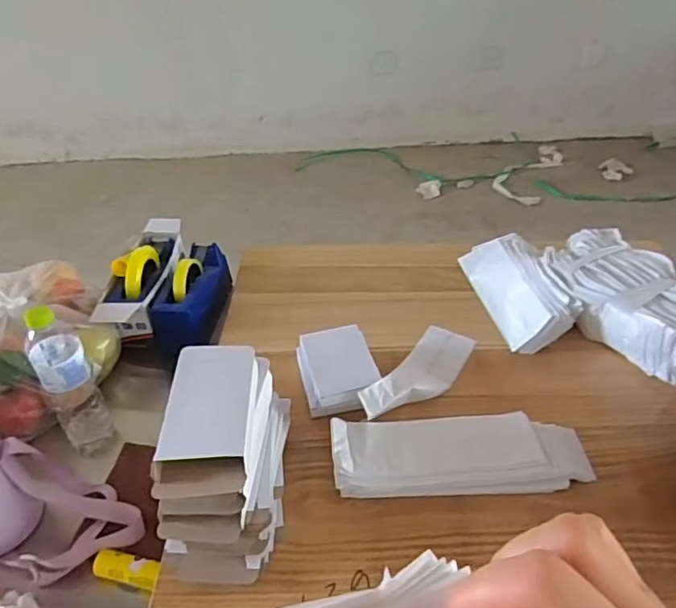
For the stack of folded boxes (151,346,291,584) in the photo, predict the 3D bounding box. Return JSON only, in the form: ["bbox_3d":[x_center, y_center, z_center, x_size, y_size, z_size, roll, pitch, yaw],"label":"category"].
[{"bbox_3d":[-0.122,0.163,0.650,0.110,0.162,0.235,2,39,7],"label":"stack of folded boxes"}]

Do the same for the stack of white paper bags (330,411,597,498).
[{"bbox_3d":[0.150,0.181,0.711,0.311,0.035,0.102,-2,39,1],"label":"stack of white paper bags"}]

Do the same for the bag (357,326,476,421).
[{"bbox_3d":[0.113,0.097,0.821,0.080,0.038,0.236,25,33,30],"label":"bag"}]

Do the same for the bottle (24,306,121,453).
[{"bbox_3d":[-0.370,0.107,0.798,0.064,0.248,0.073,-28,45,-28],"label":"bottle"}]

